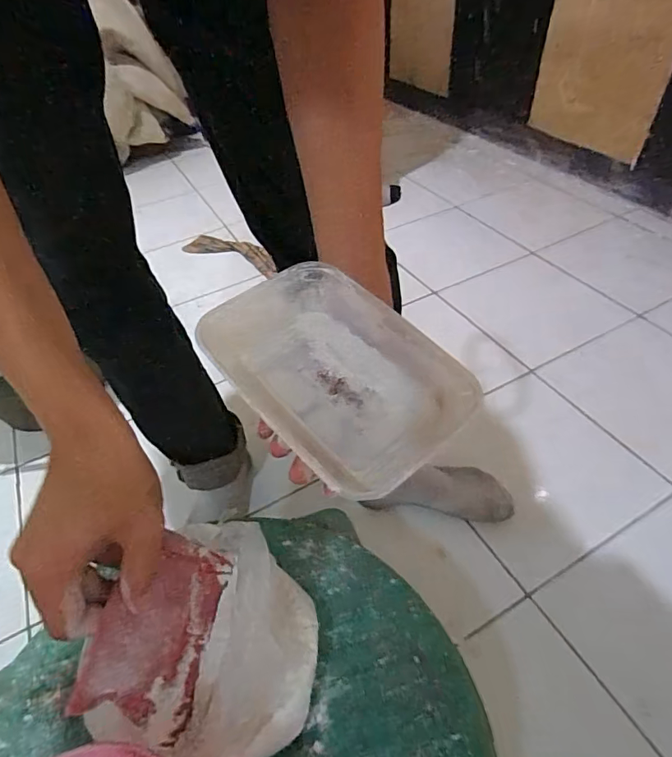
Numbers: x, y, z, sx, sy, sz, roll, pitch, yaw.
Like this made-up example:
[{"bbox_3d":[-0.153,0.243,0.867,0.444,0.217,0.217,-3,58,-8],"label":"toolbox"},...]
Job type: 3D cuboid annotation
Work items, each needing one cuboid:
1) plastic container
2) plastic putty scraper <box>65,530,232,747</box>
[{"bbox_3d":[0.005,-0.004,0.325,0.126,0.053,0.180,-30,58,-12],"label":"plastic container"},{"bbox_3d":[-0.114,0.166,0.320,0.012,0.094,0.117,-13,41,24],"label":"plastic putty scraper"}]

